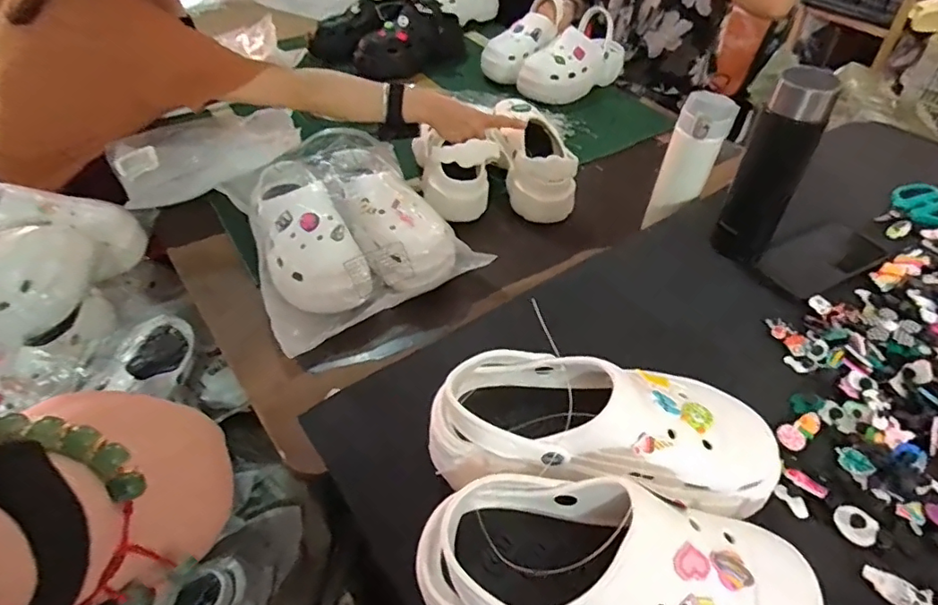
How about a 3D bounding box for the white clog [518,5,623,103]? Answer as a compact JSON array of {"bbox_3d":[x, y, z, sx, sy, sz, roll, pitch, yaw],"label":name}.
[{"bbox_3d":[0.216,-0.519,1.183,0.255,0.114,0.104,-30,52,-25],"label":"white clog"}]

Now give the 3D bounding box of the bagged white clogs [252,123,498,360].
[{"bbox_3d":[-0.184,-0.121,0.792,0.280,0.111,0.312,-25,50,-22],"label":"bagged white clogs"}]

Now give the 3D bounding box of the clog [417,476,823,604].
[{"bbox_3d":[0.090,0.184,0.358,0.248,0.101,0.102,8,46,9],"label":"clog"}]

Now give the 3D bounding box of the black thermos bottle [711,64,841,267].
[{"bbox_3d":[0.320,-0.133,0.595,0.063,0.209,0.051,21,49,20],"label":"black thermos bottle"}]

